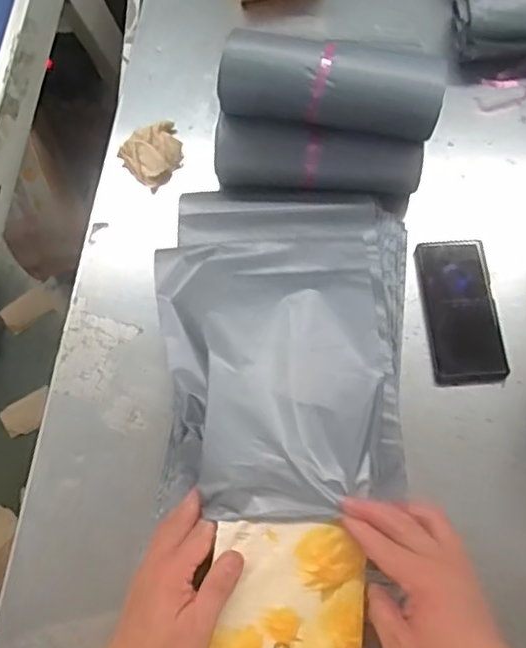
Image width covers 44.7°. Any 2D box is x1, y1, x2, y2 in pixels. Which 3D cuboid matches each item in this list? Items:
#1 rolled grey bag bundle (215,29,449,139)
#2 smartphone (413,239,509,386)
[{"bbox_3d":[0.071,-0.261,0.700,0.248,0.068,0.074,14,70,7],"label":"rolled grey bag bundle"},{"bbox_3d":[0.216,-0.015,0.700,0.077,0.016,0.162,-7,72,9],"label":"smartphone"}]

